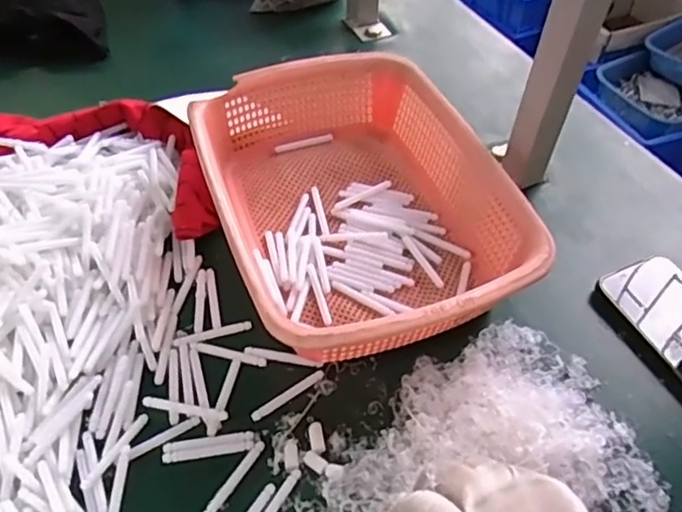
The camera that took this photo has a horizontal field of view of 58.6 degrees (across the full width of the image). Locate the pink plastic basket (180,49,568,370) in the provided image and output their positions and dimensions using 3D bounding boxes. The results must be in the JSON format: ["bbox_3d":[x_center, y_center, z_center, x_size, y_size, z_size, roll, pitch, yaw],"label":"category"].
[{"bbox_3d":[0.009,-0.044,0.500,0.213,0.081,0.289,-17,52,-16],"label":"pink plastic basket"}]

